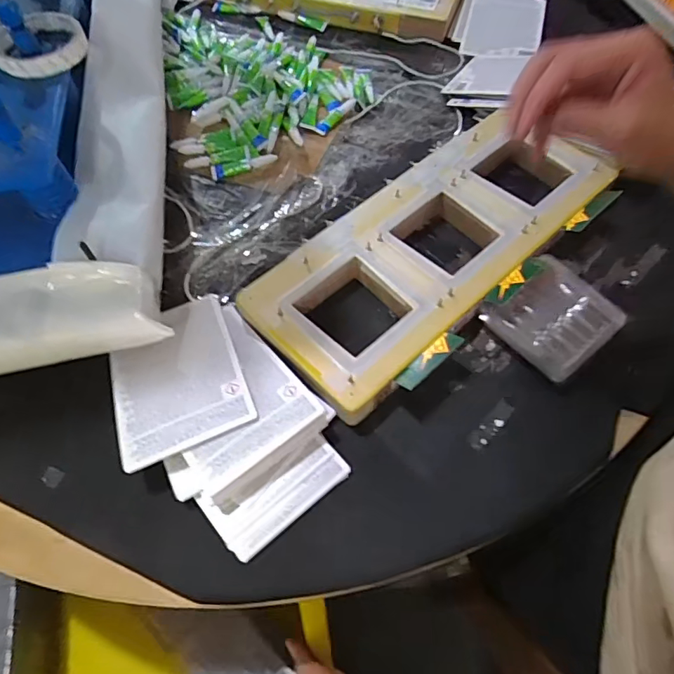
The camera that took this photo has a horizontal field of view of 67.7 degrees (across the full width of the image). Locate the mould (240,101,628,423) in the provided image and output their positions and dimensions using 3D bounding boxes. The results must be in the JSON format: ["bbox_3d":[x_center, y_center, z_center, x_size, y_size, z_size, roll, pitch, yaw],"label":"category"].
[{"bbox_3d":[0.103,-0.109,0.535,0.413,0.034,0.177,-40,66,-18],"label":"mould"}]

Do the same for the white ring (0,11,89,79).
[{"bbox_3d":[-0.306,-0.300,0.511,0.090,0.028,0.090,0,59,0],"label":"white ring"}]

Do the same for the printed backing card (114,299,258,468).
[{"bbox_3d":[-0.151,0.032,0.471,0.117,0.007,0.167,-22,48,-9],"label":"printed backing card"}]

